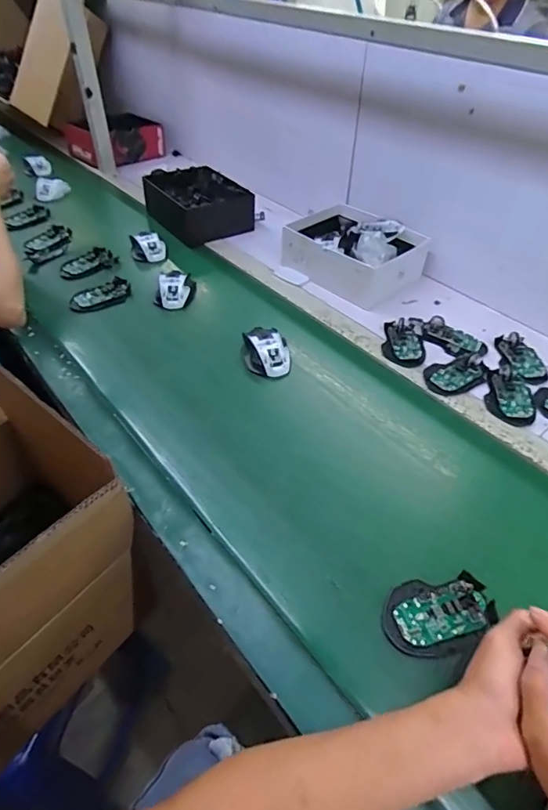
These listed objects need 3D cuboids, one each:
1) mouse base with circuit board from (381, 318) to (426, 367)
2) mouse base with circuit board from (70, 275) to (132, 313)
[{"bbox_3d":[0.224,-0.109,0.803,0.069,0.021,0.105,3,45,2],"label":"mouse base with circuit board"},{"bbox_3d":[-0.333,-0.212,0.895,0.116,0.022,0.051,-23,50,-22],"label":"mouse base with circuit board"}]

